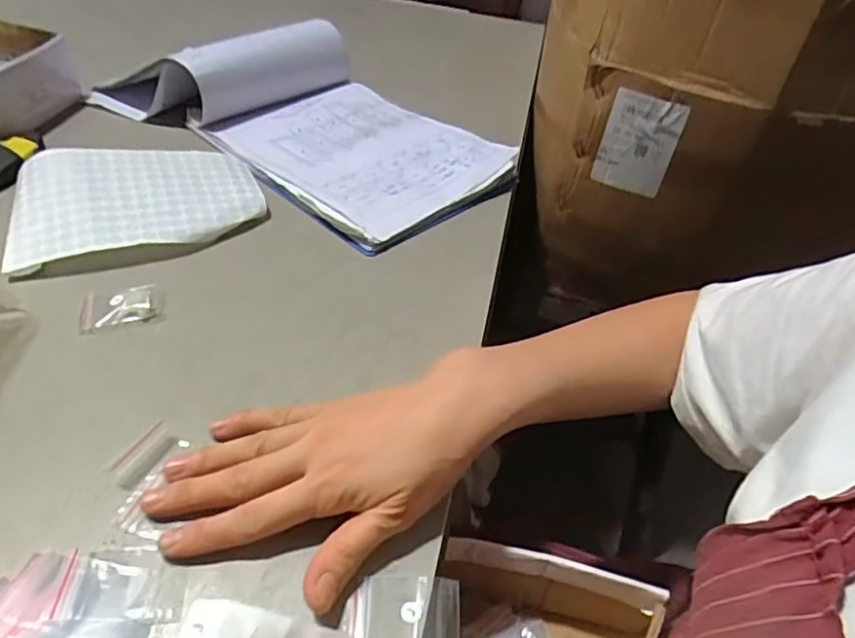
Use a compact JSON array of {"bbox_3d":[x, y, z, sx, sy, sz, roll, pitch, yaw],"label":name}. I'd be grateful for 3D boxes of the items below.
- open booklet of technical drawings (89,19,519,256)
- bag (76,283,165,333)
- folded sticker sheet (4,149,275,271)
[{"bbox_3d":[-0.117,-0.221,0.648,0.406,0.073,0.231,31,47,23],"label":"open booklet of technical drawings"},{"bbox_3d":[-0.222,-0.009,0.449,0.056,0.010,0.039,-5,44,-13],"label":"bag"},{"bbox_3d":[-0.242,-0.102,0.519,0.192,0.043,0.122,-10,45,-18],"label":"folded sticker sheet"}]

